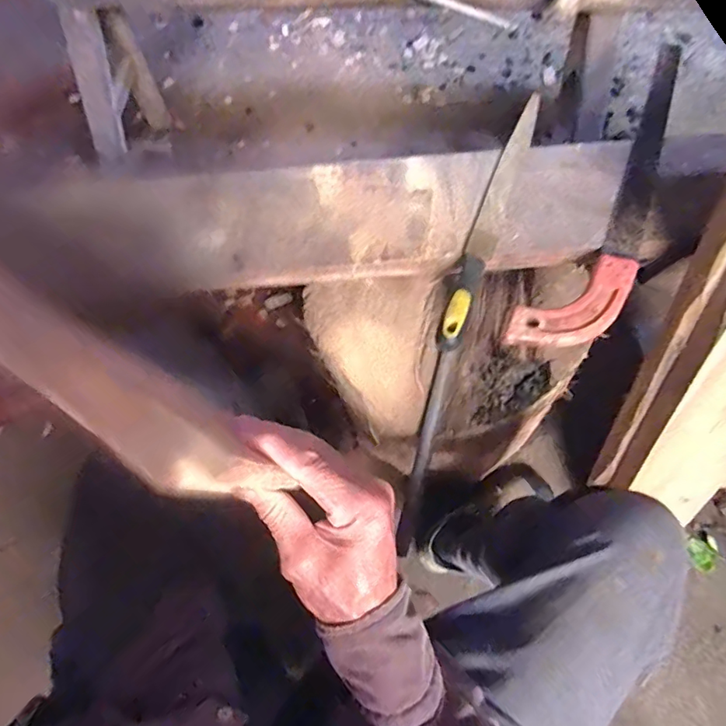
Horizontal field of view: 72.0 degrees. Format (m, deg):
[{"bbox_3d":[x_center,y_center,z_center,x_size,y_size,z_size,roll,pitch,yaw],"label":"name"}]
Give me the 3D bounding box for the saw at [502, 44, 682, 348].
[{"bbox_3d":[0.279,-0.174,0.549,0.090,0.021,0.410,27,71,12],"label":"saw"}]

